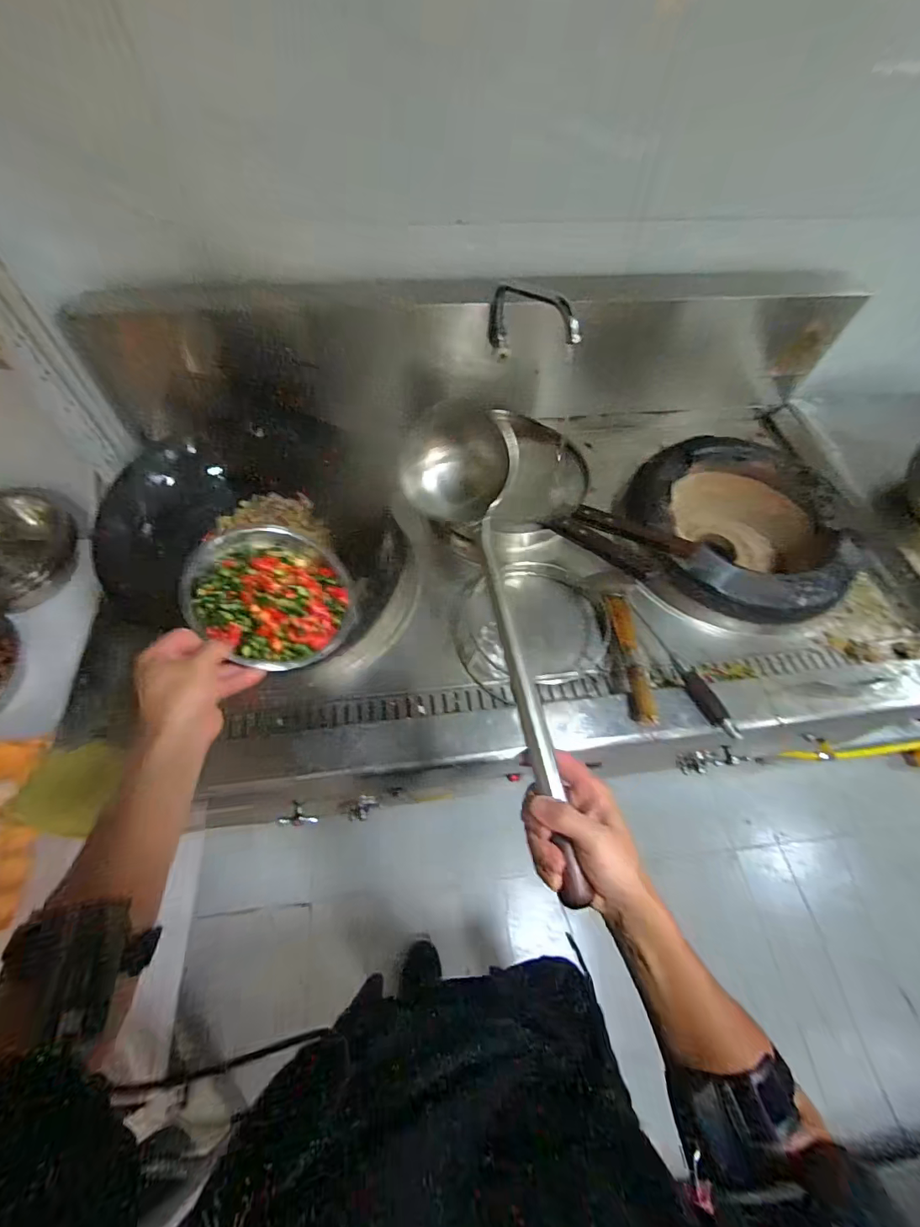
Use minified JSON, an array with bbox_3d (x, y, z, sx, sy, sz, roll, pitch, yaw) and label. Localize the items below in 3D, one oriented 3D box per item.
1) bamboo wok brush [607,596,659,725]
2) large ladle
[{"bbox_3d":[0.269,0.067,0.736,0.033,0.033,0.211,-3,58,-4],"label":"bamboo wok brush"},{"bbox_3d":[0.031,0.000,0.435,0.105,0.061,0.467,-9,71,-8],"label":"large ladle"}]

